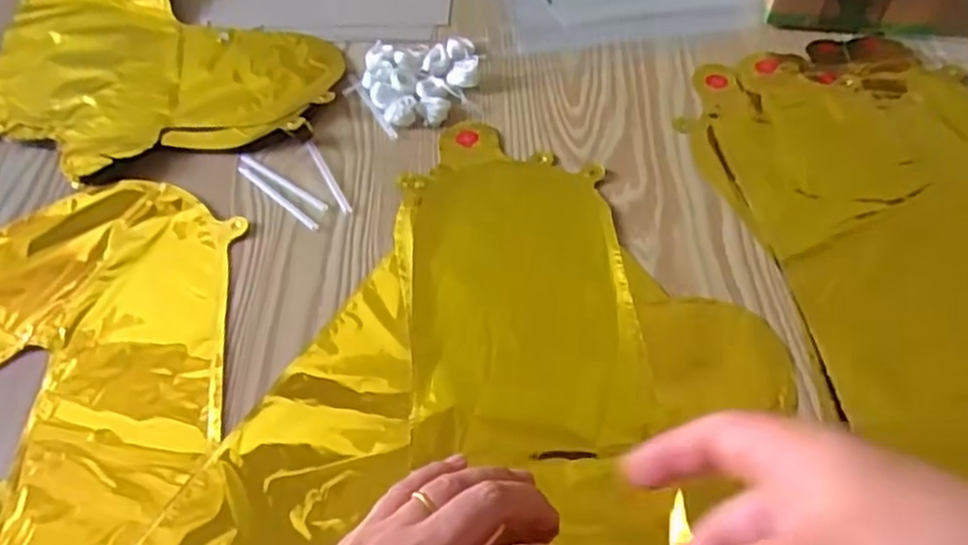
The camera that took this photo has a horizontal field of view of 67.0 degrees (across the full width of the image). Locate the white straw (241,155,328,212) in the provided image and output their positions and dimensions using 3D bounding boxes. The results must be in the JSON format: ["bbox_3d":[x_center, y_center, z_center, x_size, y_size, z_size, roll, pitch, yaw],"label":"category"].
[{"bbox_3d":[-0.133,-0.060,0.482,0.084,0.004,0.006,31,59,25],"label":"white straw"}]

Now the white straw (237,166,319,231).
[{"bbox_3d":[-0.135,-0.050,0.473,0.084,0.004,0.006,35,61,28],"label":"white straw"}]

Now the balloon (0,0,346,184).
[{"bbox_3d":[-0.278,-0.225,0.613,0.243,0.016,0.402,-18,52,-10],"label":"balloon"}]

